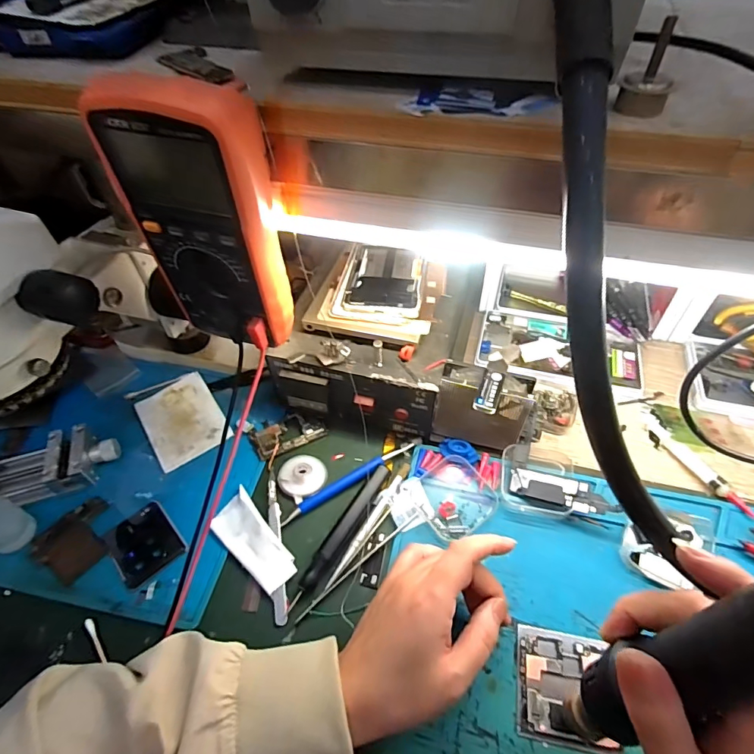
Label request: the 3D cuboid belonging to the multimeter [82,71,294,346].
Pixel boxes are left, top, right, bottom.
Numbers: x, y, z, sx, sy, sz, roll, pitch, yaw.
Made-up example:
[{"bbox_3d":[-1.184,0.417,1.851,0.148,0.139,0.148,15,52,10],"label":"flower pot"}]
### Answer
[{"bbox_3d":[-0.104,-0.099,0.294,0.089,0.168,0.053,17,52,16],"label":"multimeter"}]

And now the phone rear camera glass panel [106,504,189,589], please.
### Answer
[{"bbox_3d":[-0.203,0.145,0.392,0.051,0.007,0.062,-37,57,-25],"label":"phone rear camera glass panel"}]

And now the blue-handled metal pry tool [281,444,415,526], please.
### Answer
[{"bbox_3d":[-0.026,0.095,0.422,0.138,0.007,0.014,-26,53,-18],"label":"blue-handled metal pry tool"}]

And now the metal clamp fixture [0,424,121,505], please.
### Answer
[{"bbox_3d":[-0.308,0.082,0.425,0.120,0.032,0.058,-18,51,-13],"label":"metal clamp fixture"}]

